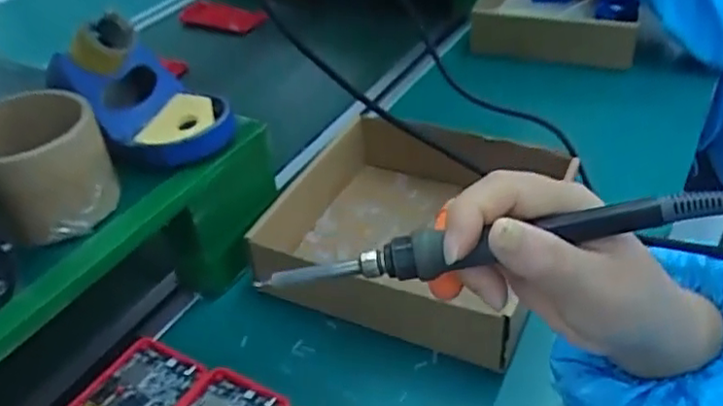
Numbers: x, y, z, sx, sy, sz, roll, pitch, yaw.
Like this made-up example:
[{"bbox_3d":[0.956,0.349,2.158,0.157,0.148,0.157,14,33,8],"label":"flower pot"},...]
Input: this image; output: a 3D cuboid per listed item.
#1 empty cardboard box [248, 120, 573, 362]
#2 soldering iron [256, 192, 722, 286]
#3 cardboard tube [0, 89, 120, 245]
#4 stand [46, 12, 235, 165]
[{"bbox_3d":[0.051,0.009,0.521,0.189,0.056,0.174,13,42,22],"label":"empty cardboard box"},{"bbox_3d":[0.055,0.019,0.280,0.207,0.015,0.017,-10,39,10],"label":"soldering iron"},{"bbox_3d":[-0.191,-0.021,0.400,0.061,0.065,0.068,-12,39,-9],"label":"cardboard tube"},{"bbox_3d":[-0.152,-0.084,0.460,0.115,0.074,0.072,19,44,27],"label":"stand"}]

